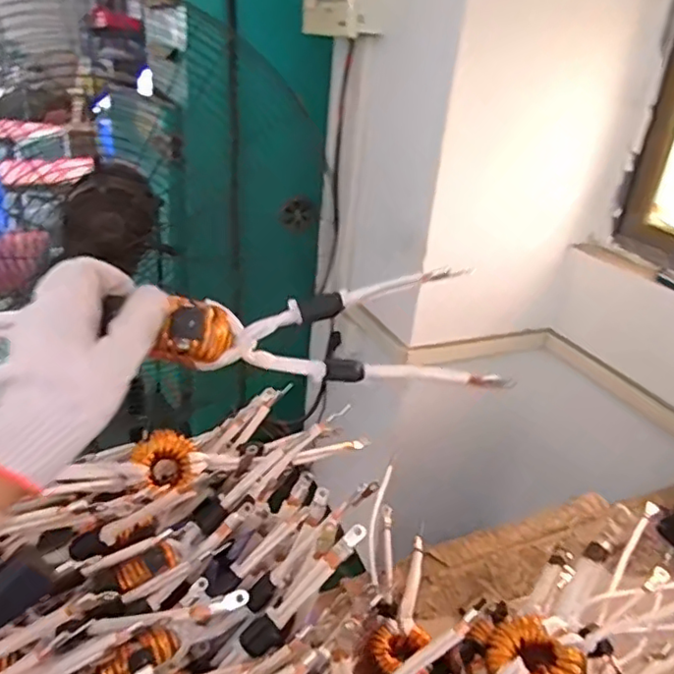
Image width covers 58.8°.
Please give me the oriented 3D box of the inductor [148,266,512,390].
[{"bbox_3d":[0.012,-0.008,0.439,0.271,0.092,0.042,2,27,-21],"label":"inductor"}]

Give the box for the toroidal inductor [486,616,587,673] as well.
[{"bbox_3d":[0.162,0.274,0.494,0.067,0.040,0.081,-28,30,-23],"label":"toroidal inductor"}]

